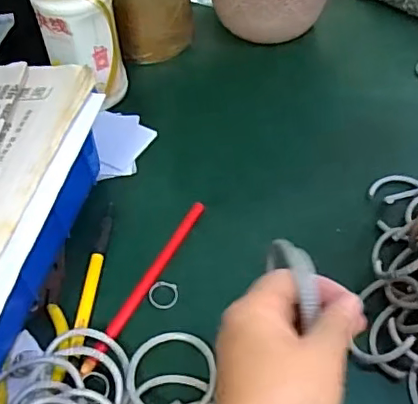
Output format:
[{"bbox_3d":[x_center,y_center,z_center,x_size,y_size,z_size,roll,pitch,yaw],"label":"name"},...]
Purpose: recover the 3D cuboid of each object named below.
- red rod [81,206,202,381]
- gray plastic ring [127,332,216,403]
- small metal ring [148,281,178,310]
[{"bbox_3d":[-0.046,0.057,0.413,0.013,0.009,0.158,20,56,19],"label":"red rod"},{"bbox_3d":[-0.025,0.113,0.365,0.055,0.004,0.063,8,45,-7],"label":"gray plastic ring"},{"bbox_3d":[-0.033,0.066,0.407,0.021,0.004,0.022,-2,51,3],"label":"small metal ring"}]

